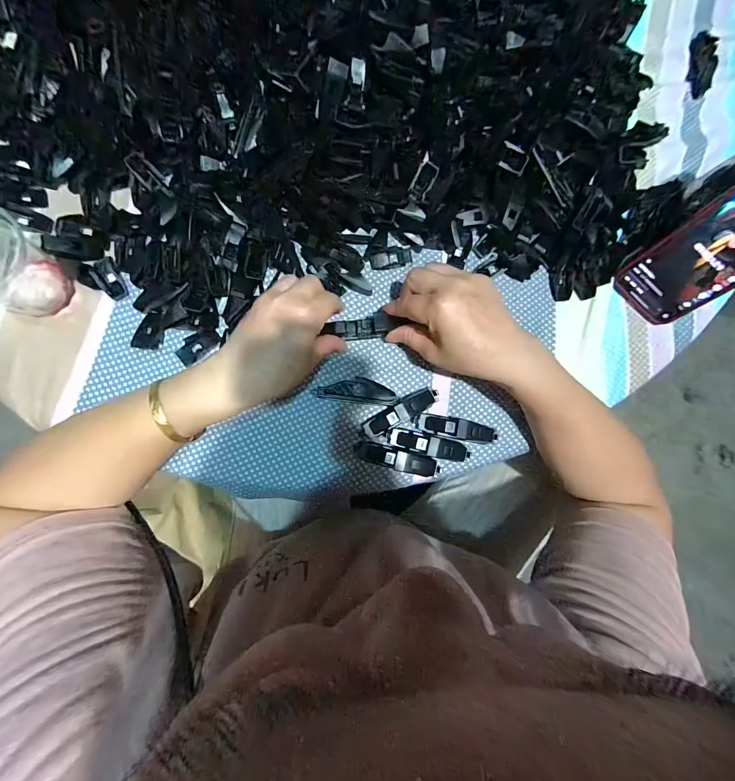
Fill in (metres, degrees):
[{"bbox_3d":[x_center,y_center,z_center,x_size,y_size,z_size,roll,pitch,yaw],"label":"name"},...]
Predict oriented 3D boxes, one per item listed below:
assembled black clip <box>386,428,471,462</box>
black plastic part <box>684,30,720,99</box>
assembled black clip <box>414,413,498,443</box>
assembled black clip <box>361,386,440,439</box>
[{"bbox_3d":[0.055,0.050,0.309,0.073,0.013,0.018,12,83,11],"label":"assembled black clip"},{"bbox_3d":[0.384,-0.375,0.382,0.018,0.018,0.079,12,83,-4],"label":"black plastic part"},{"bbox_3d":[0.085,0.036,0.317,0.077,0.020,0.019,12,83,-4],"label":"assembled black clip"},{"bbox_3d":[0.032,0.020,0.314,0.076,0.019,0.021,-32,88,-8],"label":"assembled black clip"}]

